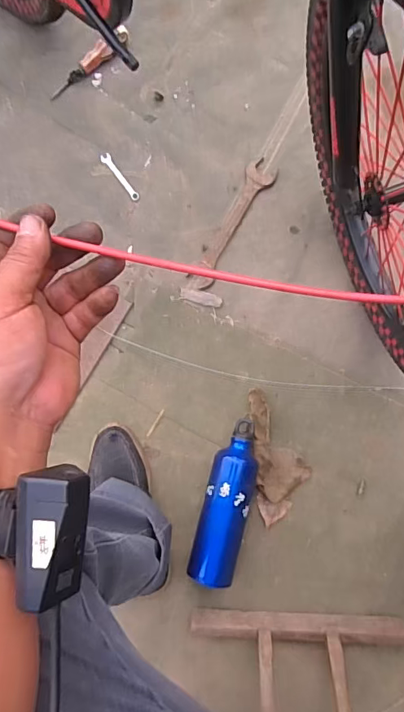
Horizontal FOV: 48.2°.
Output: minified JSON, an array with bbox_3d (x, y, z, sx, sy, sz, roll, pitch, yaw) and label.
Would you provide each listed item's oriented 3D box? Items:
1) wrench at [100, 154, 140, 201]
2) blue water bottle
[{"bbox_3d":[-0.153,-0.334,0.844,0.019,0.009,0.109,-36,82,0],"label":"wrench"},{"bbox_3d":[0.043,0.227,0.713,0.076,0.068,0.247,13,85,6],"label":"blue water bottle"}]

